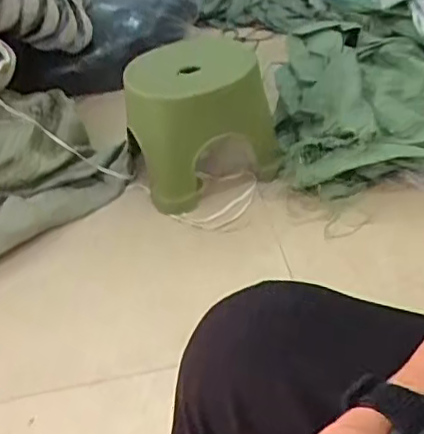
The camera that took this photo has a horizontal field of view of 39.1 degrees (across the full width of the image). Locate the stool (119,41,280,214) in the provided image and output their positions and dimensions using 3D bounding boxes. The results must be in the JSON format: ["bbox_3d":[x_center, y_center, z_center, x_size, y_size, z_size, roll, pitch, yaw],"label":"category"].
[{"bbox_3d":[-0.020,-0.184,1.120,0.261,0.228,0.230,-7,40,0],"label":"stool"}]

